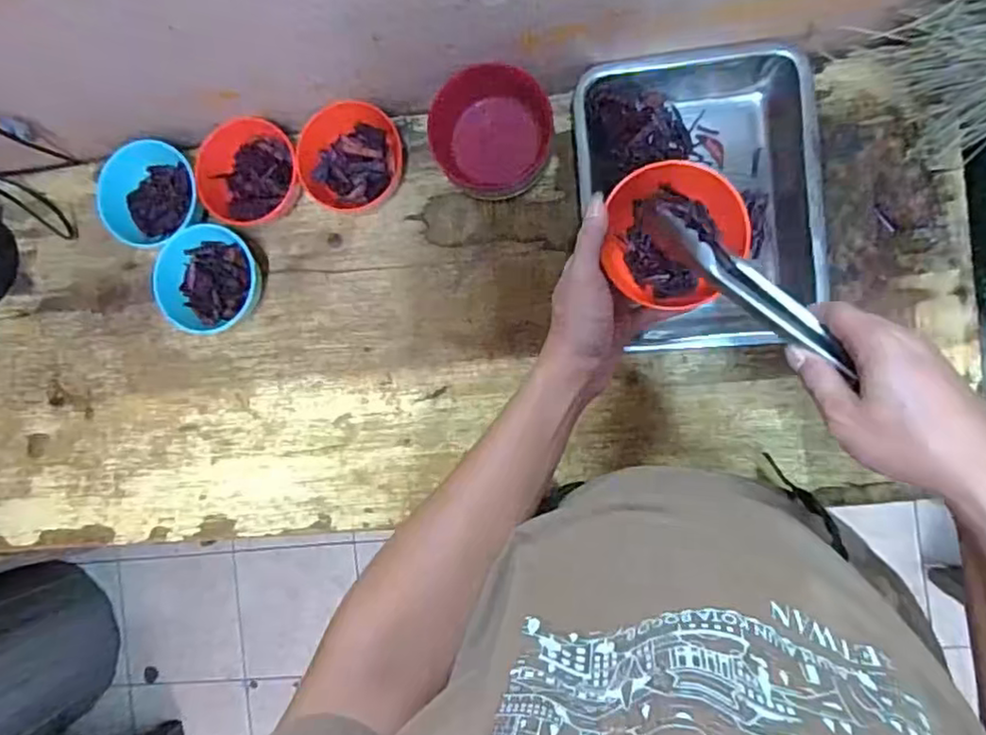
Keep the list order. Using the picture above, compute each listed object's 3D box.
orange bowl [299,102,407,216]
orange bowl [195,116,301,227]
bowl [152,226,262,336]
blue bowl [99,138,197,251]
[{"bbox_3d":[-0.149,-0.222,0.680,0.100,0.047,0.106,0,88,9],"label":"orange bowl"},{"bbox_3d":[-0.253,-0.206,0.687,0.108,0.057,0.102,0,88,9],"label":"orange bowl"},{"bbox_3d":[-0.300,-0.092,0.691,0.095,0.059,0.110,7,89,9],"label":"bowl"},{"bbox_3d":[-0.367,-0.191,0.704,0.101,0.058,0.098,0,88,9],"label":"blue bowl"}]

